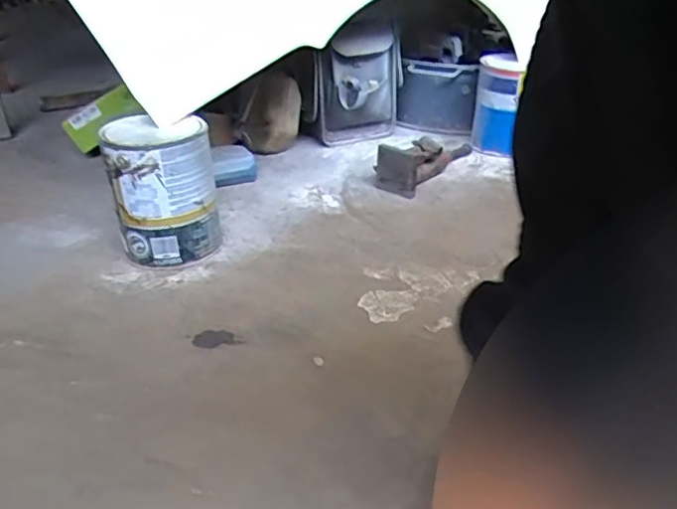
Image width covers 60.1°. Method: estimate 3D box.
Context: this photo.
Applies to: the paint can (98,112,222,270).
[{"bbox_3d":[-0.291,-0.104,0.978,0.159,0.216,0.168,-12,31,-18],"label":"paint can"}]

